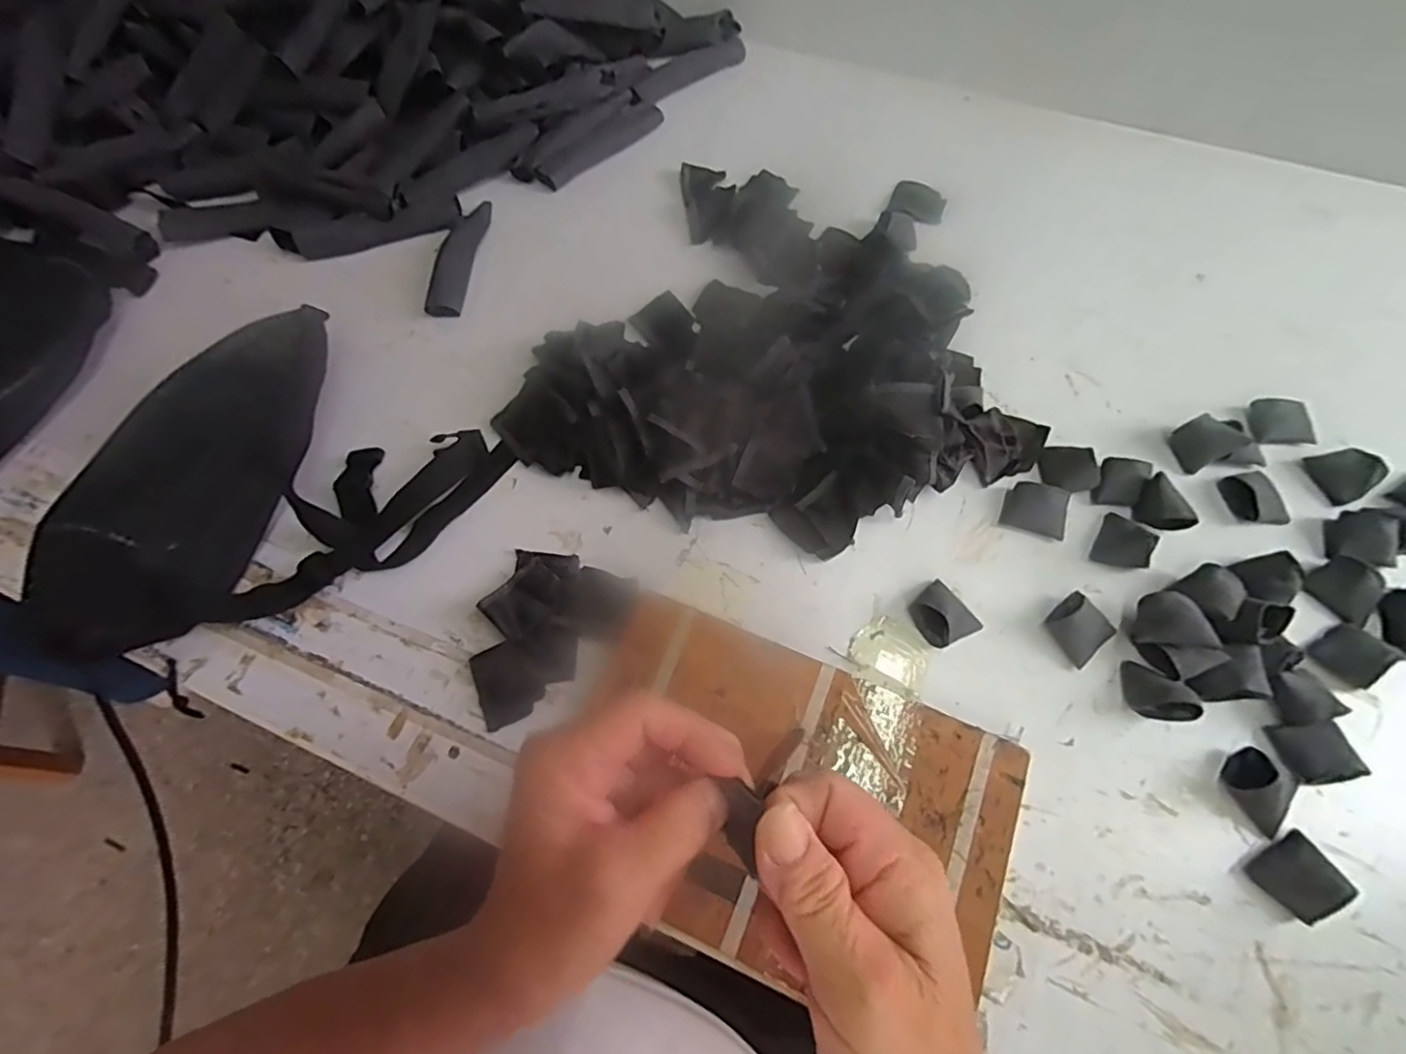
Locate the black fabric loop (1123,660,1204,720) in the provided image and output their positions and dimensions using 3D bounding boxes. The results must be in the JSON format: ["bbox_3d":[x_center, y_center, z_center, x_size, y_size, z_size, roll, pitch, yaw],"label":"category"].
[{"bbox_3d":[0.300,0.107,0.397,0.032,0.025,0.037,11,65,6],"label":"black fabric loop"}]

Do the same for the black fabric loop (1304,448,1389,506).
[{"bbox_3d":[0.492,-0.042,0.461,0.032,0.021,0.040,-15,66,-6],"label":"black fabric loop"}]

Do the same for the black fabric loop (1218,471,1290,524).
[{"bbox_3d":[0.423,-0.022,0.462,0.040,0.010,0.042,-8,65,-3],"label":"black fabric loop"}]

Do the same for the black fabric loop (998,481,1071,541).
[{"bbox_3d":[0.252,-0.014,0.459,0.043,0.016,0.037,19,66,9],"label":"black fabric loop"}]

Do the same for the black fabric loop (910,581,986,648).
[{"bbox_3d":[0.169,0.060,0.422,0.037,0.023,0.042,-35,69,-15],"label":"black fabric loop"}]

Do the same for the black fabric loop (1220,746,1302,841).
[{"bbox_3d":[0.348,0.160,0.372,0.039,0.026,0.039,-41,71,-17],"label":"black fabric loop"}]

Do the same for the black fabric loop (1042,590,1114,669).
[{"bbox_3d":[0.260,0.069,0.418,0.035,0.021,0.037,-35,69,-15],"label":"black fabric loop"}]

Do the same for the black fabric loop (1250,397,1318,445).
[{"bbox_3d":[0.464,-0.085,0.484,0.048,0.019,0.034,2,65,2],"label":"black fabric loop"}]

